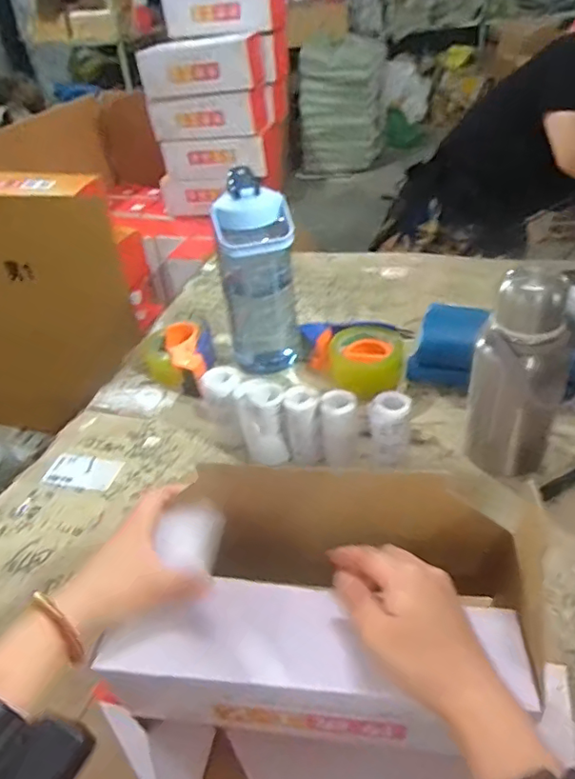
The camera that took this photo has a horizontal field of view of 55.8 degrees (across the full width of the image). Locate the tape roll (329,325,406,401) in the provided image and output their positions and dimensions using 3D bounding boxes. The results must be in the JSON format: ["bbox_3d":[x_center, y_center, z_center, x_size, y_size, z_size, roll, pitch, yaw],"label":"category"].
[{"bbox_3d":[0.118,-0.044,0.806,0.110,0.060,0.109,1,39,10],"label":"tape roll"}]

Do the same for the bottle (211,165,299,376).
[{"bbox_3d":[-0.038,-0.143,0.774,0.100,0.279,0.103,-14,39,-9],"label":"bottle"}]

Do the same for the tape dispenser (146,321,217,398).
[{"bbox_3d":[-0.167,-0.049,0.850,0.108,0.059,0.150,-13,39,-8],"label":"tape dispenser"}]

